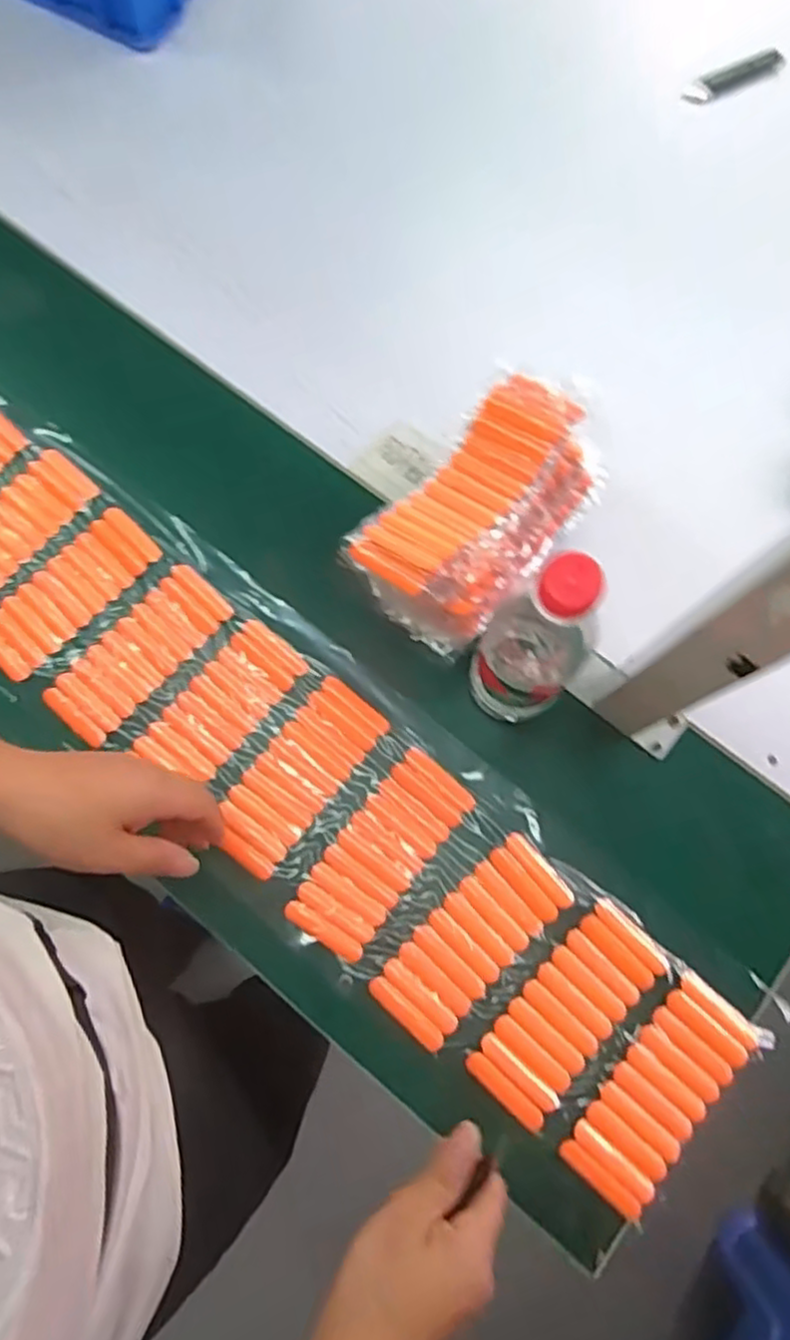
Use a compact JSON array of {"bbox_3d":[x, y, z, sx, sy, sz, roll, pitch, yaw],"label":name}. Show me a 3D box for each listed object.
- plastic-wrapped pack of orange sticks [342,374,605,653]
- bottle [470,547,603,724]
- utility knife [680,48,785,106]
[{"bbox_3d":[0.062,-0.110,0.520,0.106,0.089,0.195,42,79,8],"label":"plastic-wrapped pack of orange sticks"},{"bbox_3d":[0.091,-0.013,0.454,0.058,0.232,0.062,0,76,-1],"label":"bottle"},{"bbox_3d":[0.347,-0.606,0.728,0.100,0.010,0.028,-17,76,7],"label":"utility knife"}]

